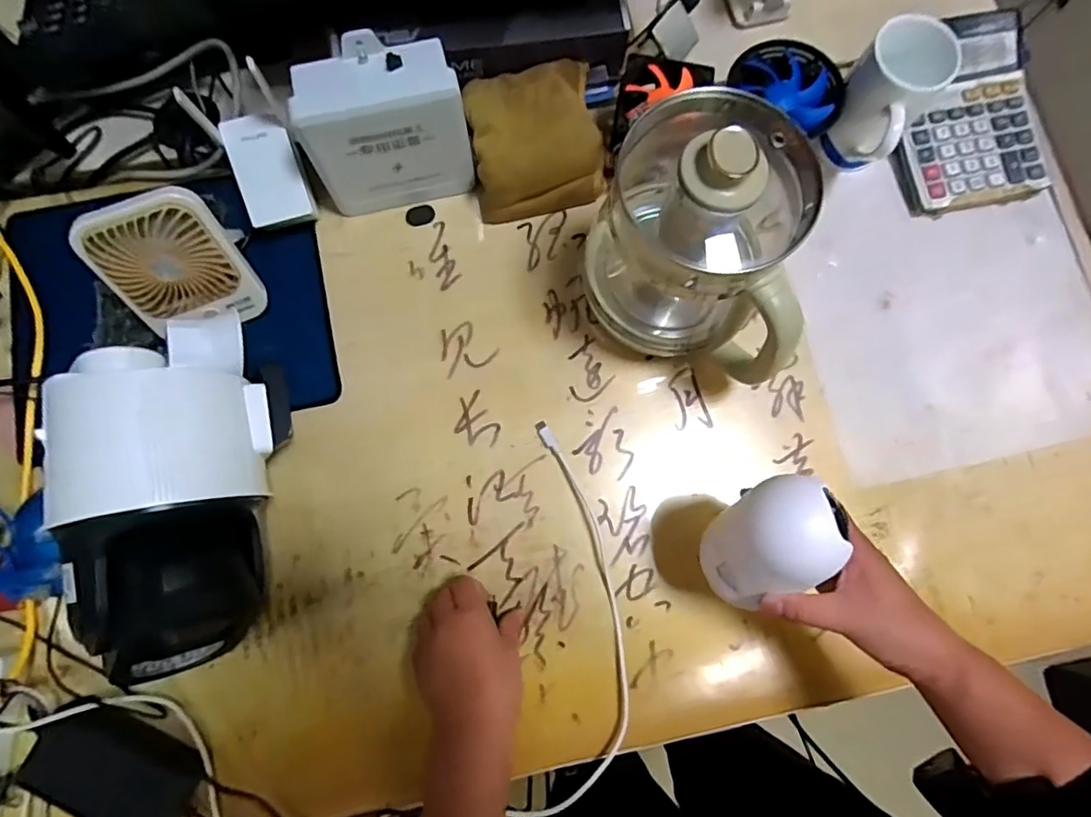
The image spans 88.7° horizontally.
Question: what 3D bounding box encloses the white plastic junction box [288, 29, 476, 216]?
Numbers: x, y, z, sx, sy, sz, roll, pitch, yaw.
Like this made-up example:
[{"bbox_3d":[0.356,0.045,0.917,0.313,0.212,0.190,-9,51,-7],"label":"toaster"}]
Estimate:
[{"bbox_3d":[-0.137,-0.245,0.499,0.133,0.128,0.082,-8,80,-2],"label":"white plastic junction box"}]

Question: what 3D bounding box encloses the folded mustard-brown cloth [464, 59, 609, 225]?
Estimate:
[{"bbox_3d":[-0.011,-0.258,0.547,0.124,0.052,0.130,-9,80,-2],"label":"folded mustard-brown cloth"}]

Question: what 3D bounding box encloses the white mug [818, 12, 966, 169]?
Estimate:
[{"bbox_3d":[0.304,-0.279,0.516,0.073,0.110,0.099,40,82,6],"label":"white mug"}]

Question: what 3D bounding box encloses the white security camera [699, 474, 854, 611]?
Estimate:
[{"bbox_3d":[0.154,0.088,0.387,0.098,0.058,0.068,-31,76,25],"label":"white security camera"}]

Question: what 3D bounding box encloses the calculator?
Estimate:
[{"bbox_3d":[0.421,-0.298,0.561,0.149,0.042,0.193,-8,80,-2],"label":"calculator"}]

